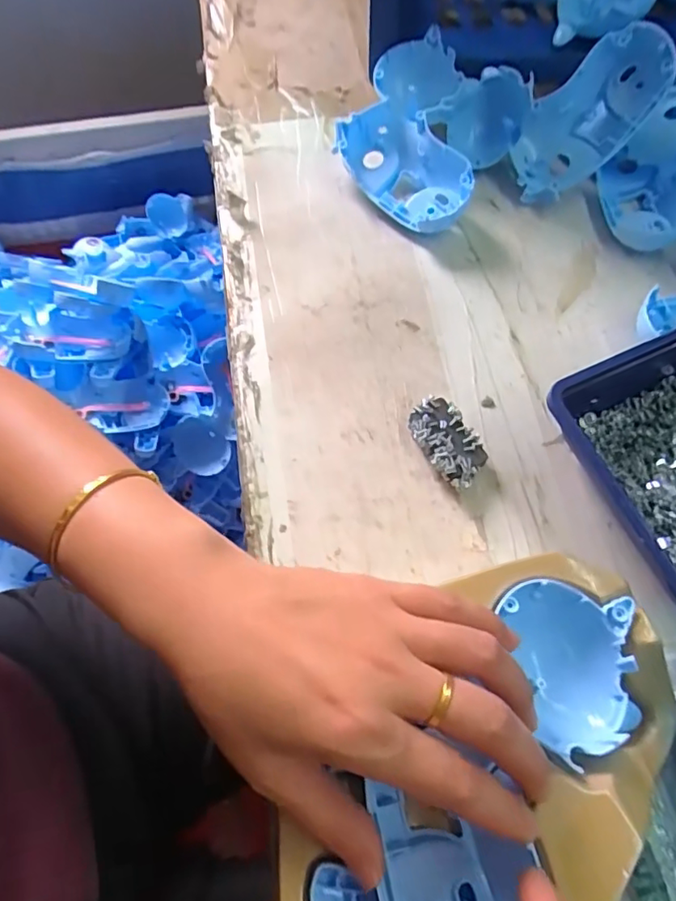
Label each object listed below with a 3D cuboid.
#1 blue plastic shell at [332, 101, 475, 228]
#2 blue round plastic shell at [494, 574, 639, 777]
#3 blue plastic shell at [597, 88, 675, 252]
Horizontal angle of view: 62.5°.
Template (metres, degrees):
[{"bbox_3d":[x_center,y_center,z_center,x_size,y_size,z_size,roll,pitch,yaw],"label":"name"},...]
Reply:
[{"bbox_3d":[0.050,-0.218,0.431,0.067,0.036,0.120,-25,66,-12],"label":"blue plastic shell"},{"bbox_3d":[0.105,0.097,0.251,0.058,0.026,0.070,0,64,0],"label":"blue round plastic shell"},{"bbox_3d":[0.239,-0.210,0.415,0.068,0.057,0.108,20,65,9],"label":"blue plastic shell"}]

